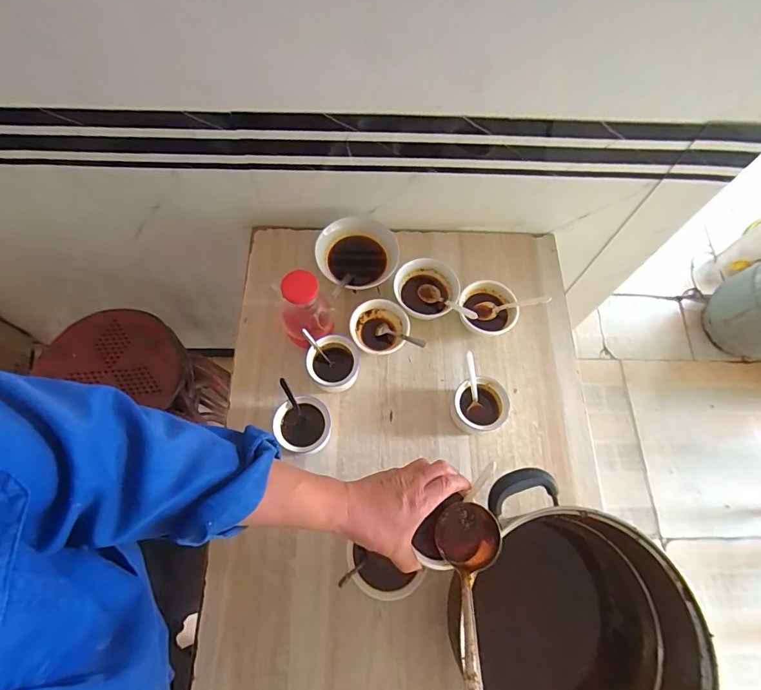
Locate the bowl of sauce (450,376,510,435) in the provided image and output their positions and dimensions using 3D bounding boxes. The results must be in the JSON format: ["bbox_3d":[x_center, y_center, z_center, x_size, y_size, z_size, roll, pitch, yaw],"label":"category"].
[{"bbox_3d":[0.157,0.099,0.672,0.079,0.061,0.078,1,69,-2],"label":"bowl of sauce"}]

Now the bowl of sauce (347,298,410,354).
[{"bbox_3d":[-0.001,-0.026,0.723,0.097,0.052,0.090,1,69,-2],"label":"bowl of sauce"}]

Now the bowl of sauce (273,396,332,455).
[{"bbox_3d":[-0.119,0.128,0.659,0.083,0.055,0.083,1,69,-2],"label":"bowl of sauce"}]

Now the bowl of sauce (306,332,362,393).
[{"bbox_3d":[-0.075,0.034,0.693,0.077,0.071,0.084,1,69,-2],"label":"bowl of sauce"}]

